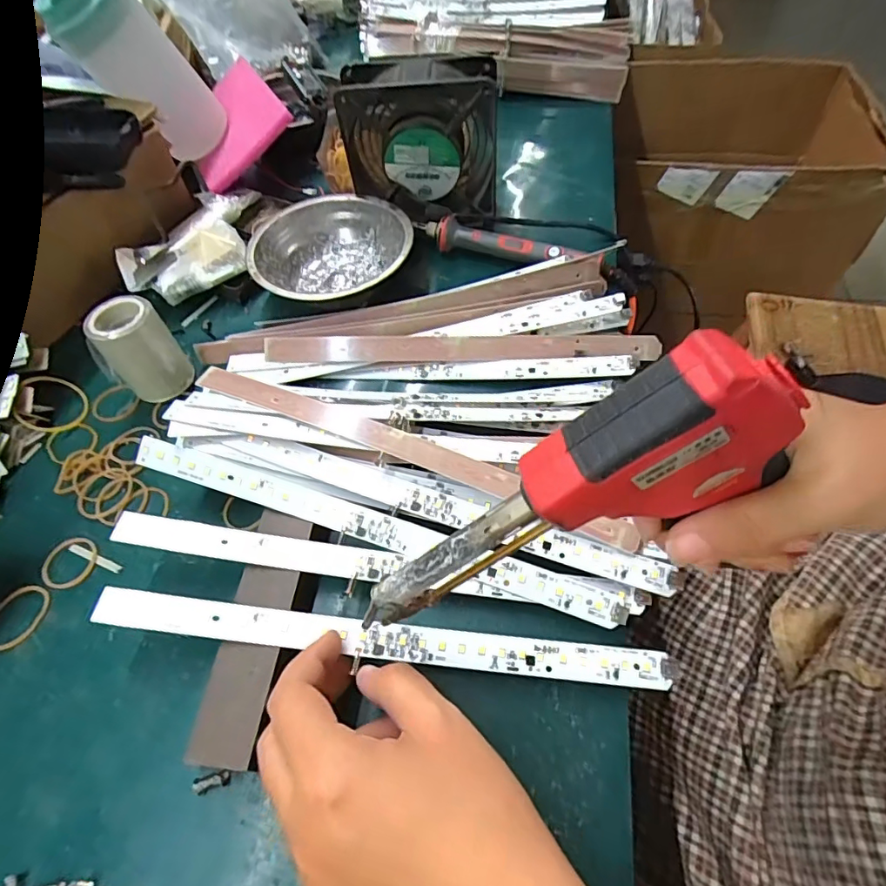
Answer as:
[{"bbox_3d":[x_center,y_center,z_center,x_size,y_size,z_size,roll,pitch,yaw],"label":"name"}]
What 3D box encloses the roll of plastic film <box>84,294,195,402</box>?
[{"bbox_3d":[-0.209,-0.064,0.365,0.043,0.063,0.041,-1,56,2],"label":"roll of plastic film"}]

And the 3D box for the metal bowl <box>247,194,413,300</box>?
[{"bbox_3d":[-0.088,-0.149,0.427,0.123,0.041,0.119,-1,56,2],"label":"metal bowl"}]

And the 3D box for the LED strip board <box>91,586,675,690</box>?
[{"bbox_3d":[-0.031,0.097,0.262,0.280,0.008,0.018,6,59,2],"label":"LED strip board"}]

